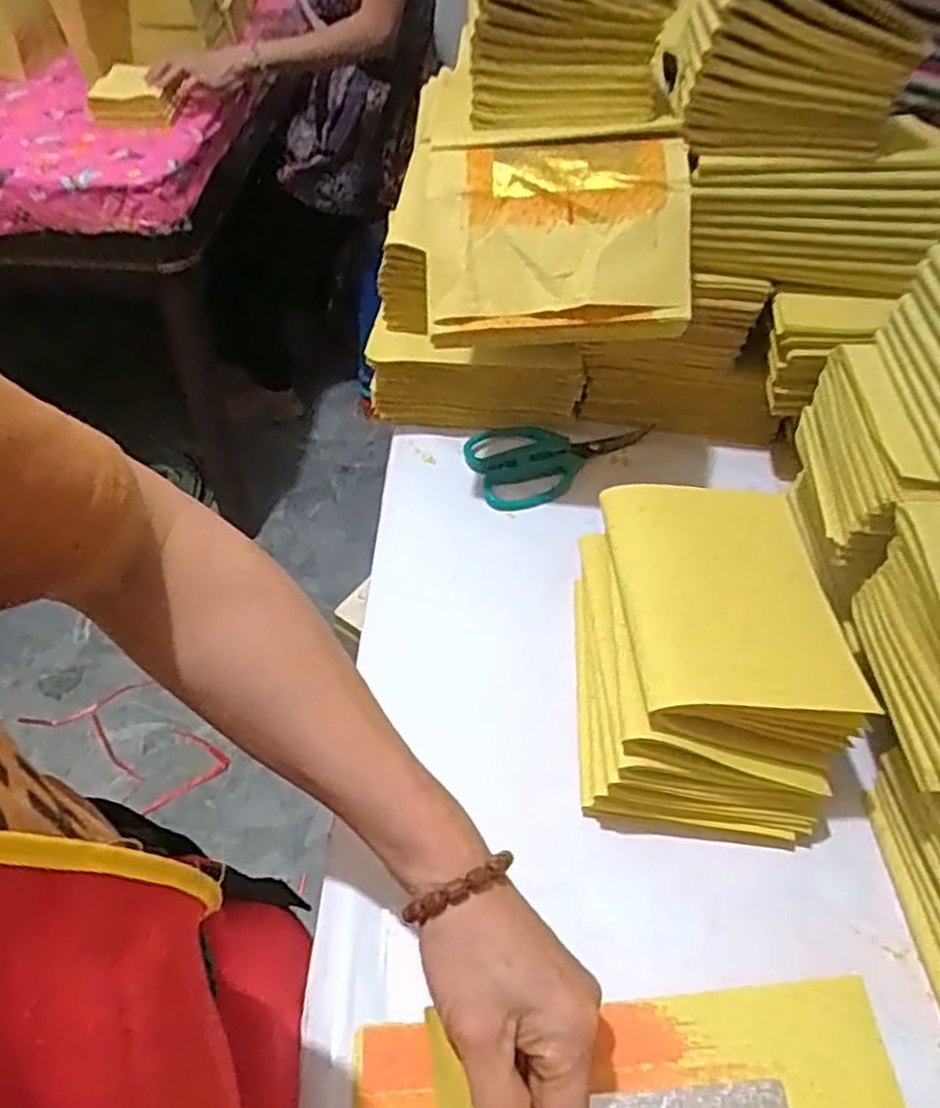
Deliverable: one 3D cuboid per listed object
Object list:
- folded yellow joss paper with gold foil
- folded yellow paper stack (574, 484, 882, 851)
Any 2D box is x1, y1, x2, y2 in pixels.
[{"bbox_3d":[0.052,-0.196,0.477,0.157,0.028,0.130,-1,85,9],"label":"folded yellow joss paper with gold foil"},{"bbox_3d":[0.127,0.048,0.428,0.125,0.098,0.183,2,49,0],"label":"folded yellow paper stack"}]

